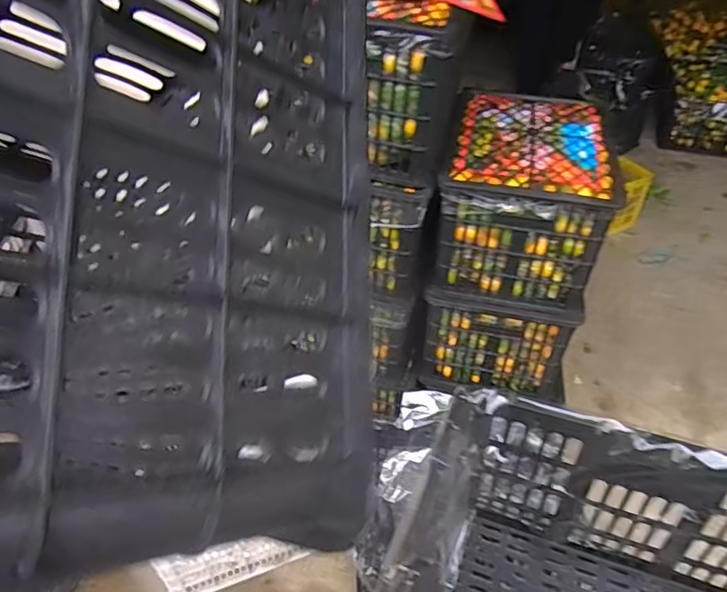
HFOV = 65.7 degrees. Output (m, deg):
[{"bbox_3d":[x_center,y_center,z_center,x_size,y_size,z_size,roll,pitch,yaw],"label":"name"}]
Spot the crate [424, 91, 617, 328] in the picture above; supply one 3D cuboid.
[{"bbox_3d":[0.364,-0.231,1.322,0.343,0.321,0.449,9,41,10],"label":"crate"}]

